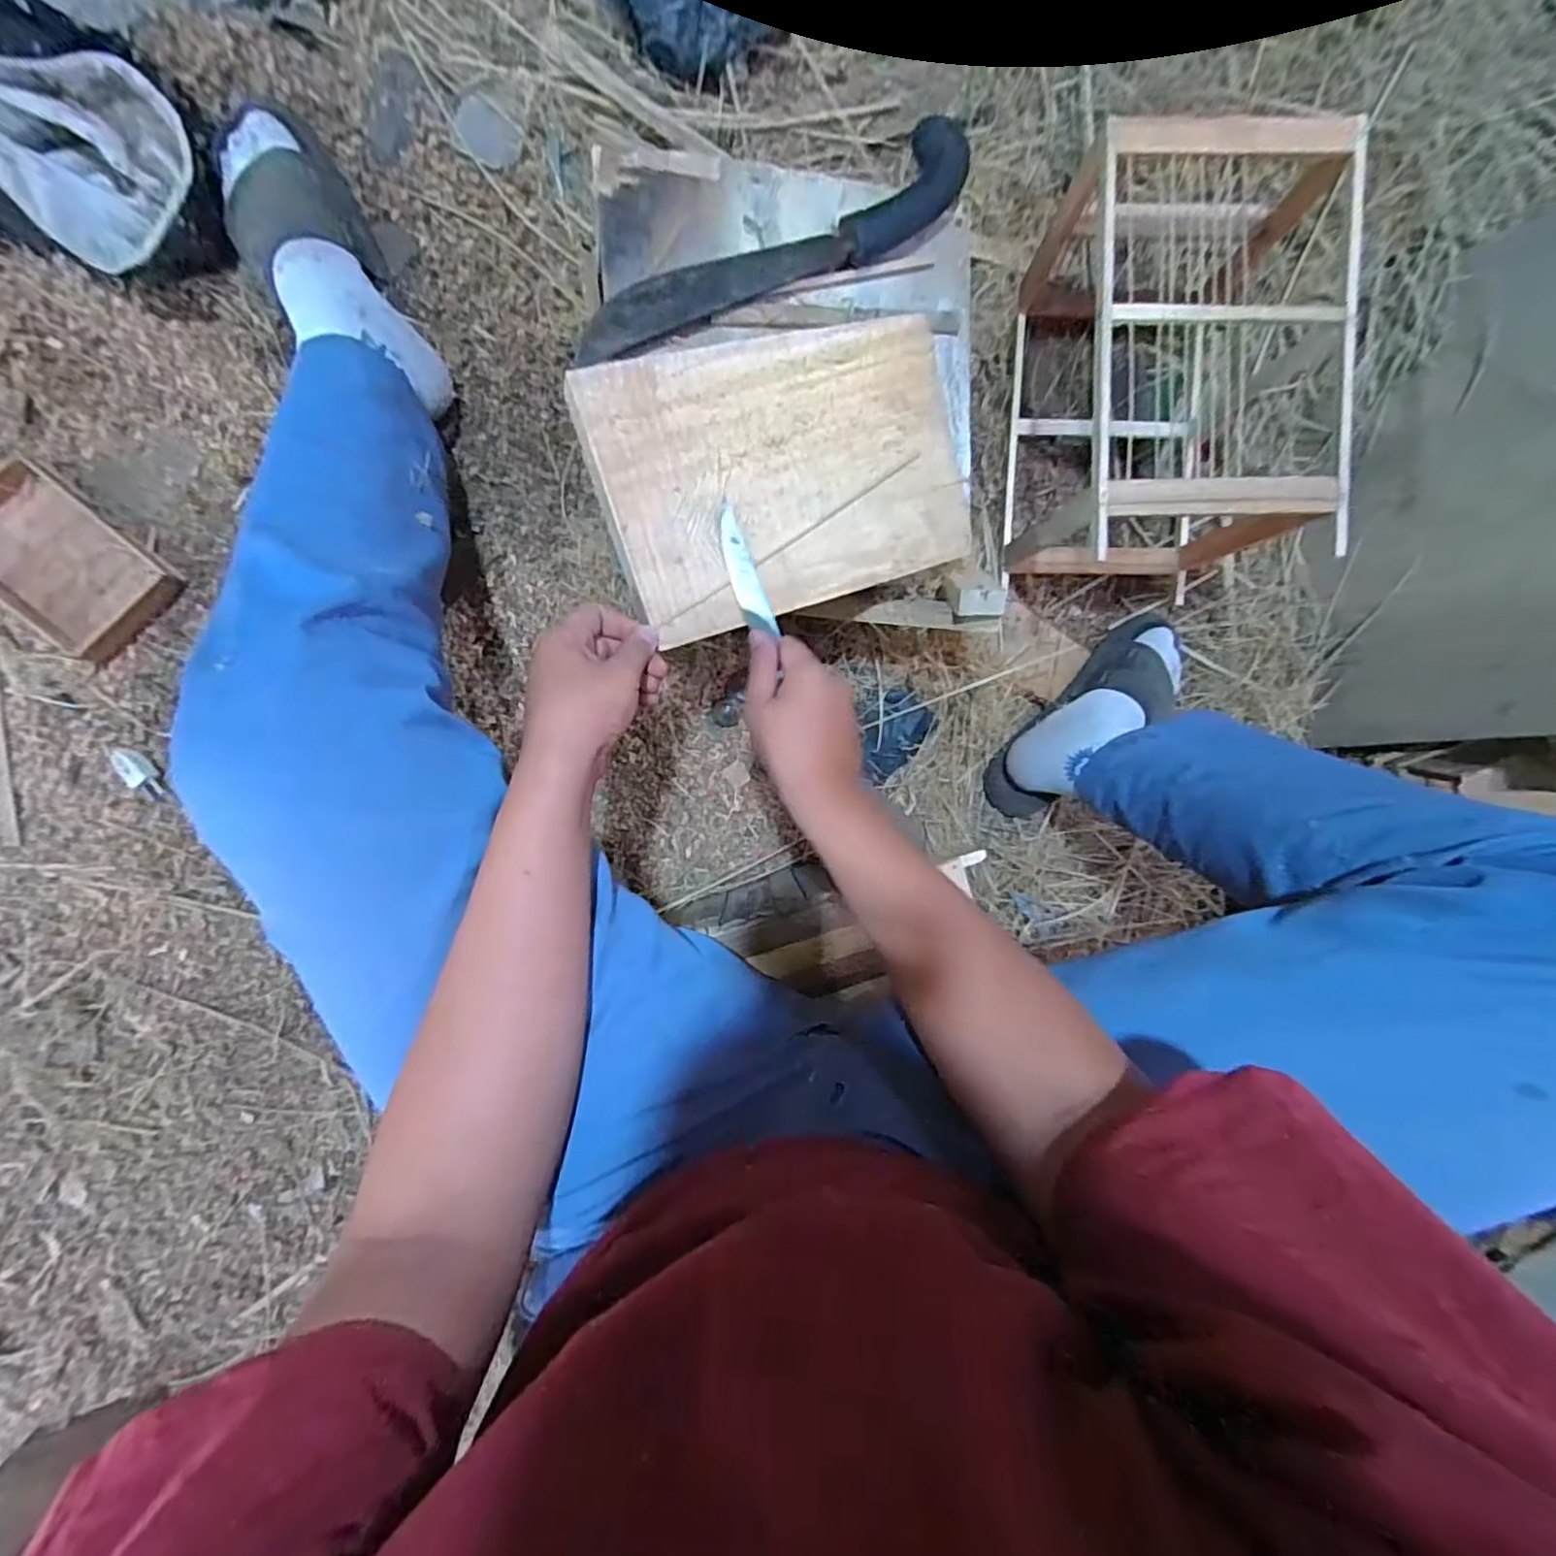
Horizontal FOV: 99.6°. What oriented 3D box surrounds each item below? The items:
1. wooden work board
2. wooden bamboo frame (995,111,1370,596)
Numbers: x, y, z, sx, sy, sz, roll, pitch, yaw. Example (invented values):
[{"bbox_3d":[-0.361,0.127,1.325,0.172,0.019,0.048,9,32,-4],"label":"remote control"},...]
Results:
[{"bbox_3d":[0.013,-0.230,0.501,0.286,0.011,0.187,-21,106,-16],"label":"wooden work board"},{"bbox_3d":[0.366,-0.372,0.651,0.235,0.256,0.333,-1,94,-6],"label":"wooden bamboo frame"}]

